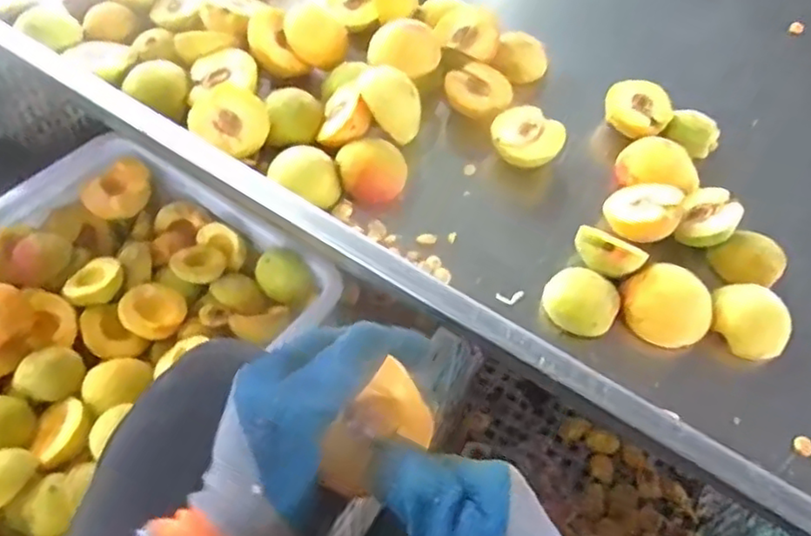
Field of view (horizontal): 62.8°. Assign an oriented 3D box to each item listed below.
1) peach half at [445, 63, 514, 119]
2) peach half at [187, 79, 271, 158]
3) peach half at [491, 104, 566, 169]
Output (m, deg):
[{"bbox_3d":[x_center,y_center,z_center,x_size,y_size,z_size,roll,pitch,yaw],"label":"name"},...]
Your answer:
[{"bbox_3d":[0.067,-0.164,0.620,0.054,0.028,0.055,41,79,7],"label":"peach half"},{"bbox_3d":[-0.148,-0.122,0.561,0.064,0.039,0.055,27,57,13],"label":"peach half"},{"bbox_3d":[0.106,-0.110,0.586,0.061,0.038,0.059,2,56,-3],"label":"peach half"}]

